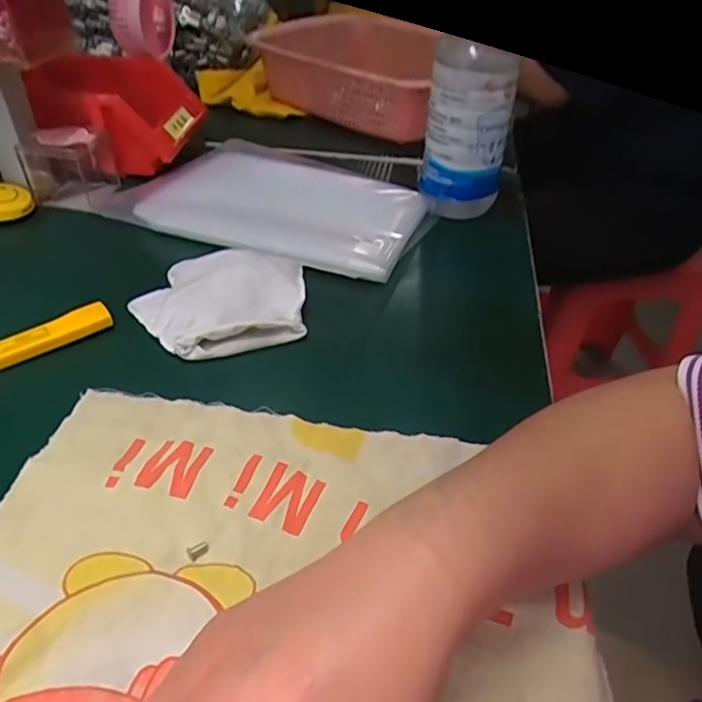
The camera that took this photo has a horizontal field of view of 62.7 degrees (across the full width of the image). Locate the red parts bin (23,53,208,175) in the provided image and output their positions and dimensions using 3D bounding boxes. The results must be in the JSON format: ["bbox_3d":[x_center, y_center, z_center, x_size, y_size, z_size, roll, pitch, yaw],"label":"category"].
[{"bbox_3d":[-0.224,-0.234,0.574,0.139,0.075,0.133,0,41,-3],"label":"red parts bin"}]

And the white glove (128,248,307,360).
[{"bbox_3d":[-0.090,-0.036,0.396,0.112,0.024,0.086,-8,42,-11],"label":"white glove"}]

